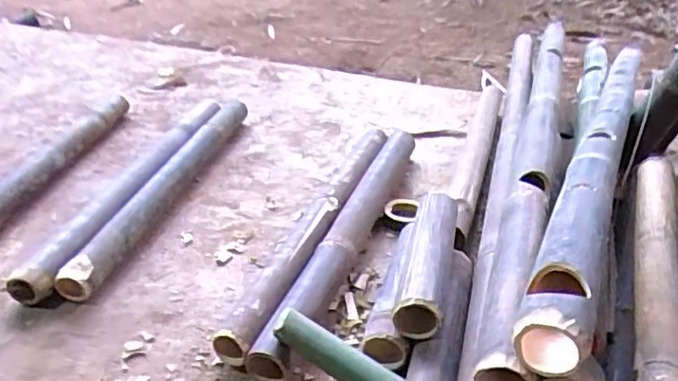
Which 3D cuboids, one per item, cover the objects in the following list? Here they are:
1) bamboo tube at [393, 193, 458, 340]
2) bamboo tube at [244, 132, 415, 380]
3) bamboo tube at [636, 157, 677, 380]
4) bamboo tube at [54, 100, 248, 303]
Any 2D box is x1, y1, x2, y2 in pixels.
[{"bbox_3d":[0.124,0.088,0.795,0.060,0.054,0.252,8,33,14],"label":"bamboo tube"},{"bbox_3d":[0.022,0.051,0.959,0.048,0.051,0.638,11,36,18],"label":"bamboo tube"},{"bbox_3d":[0.403,0.112,0.746,0.059,0.054,0.575,11,34,19],"label":"bamboo tube"},{"bbox_3d":[-0.305,-0.026,1.098,0.061,0.067,0.662,6,32,12],"label":"bamboo tube"}]

